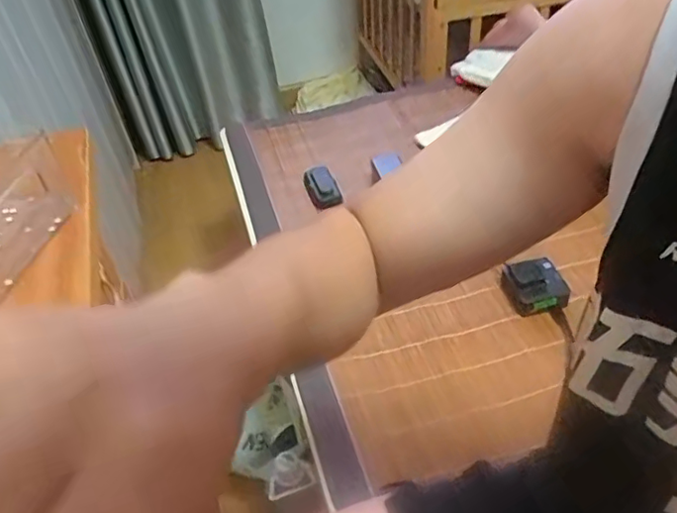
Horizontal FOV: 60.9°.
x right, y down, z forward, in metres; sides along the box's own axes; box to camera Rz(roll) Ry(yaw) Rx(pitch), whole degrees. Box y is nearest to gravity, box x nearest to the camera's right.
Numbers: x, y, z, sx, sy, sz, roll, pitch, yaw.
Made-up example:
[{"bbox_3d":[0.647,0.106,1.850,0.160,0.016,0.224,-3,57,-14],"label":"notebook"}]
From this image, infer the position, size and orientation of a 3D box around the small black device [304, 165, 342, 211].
[{"bbox_3d":[-0.031,-0.128,1.050,0.056,0.027,0.098,-16,43,-9],"label":"small black device"}]

